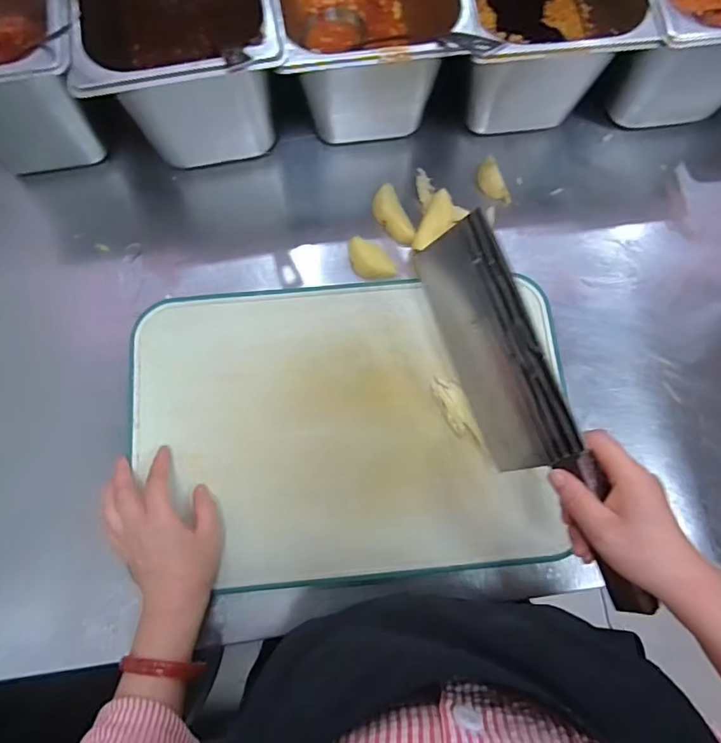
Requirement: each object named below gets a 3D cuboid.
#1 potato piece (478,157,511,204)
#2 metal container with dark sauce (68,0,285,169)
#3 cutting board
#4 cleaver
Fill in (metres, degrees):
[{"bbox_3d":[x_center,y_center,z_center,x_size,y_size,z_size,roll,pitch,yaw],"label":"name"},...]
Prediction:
[{"bbox_3d":[0.140,-0.203,0.539,0.028,0.014,0.054,-16,78,-5],"label":"potato piece"},{"bbox_3d":[-0.171,-0.383,0.505,0.168,0.136,0.344,-8,77,-3],"label":"metal container with dark sauce"},{"bbox_3d":[-0.007,0.048,0.477,0.392,0.022,0.272,-6,77,-2],"label":"cutting board"},{"bbox_3d":[0.132,0.028,0.401,0.026,0.096,0.307,-19,81,-26],"label":"cleaver"}]

